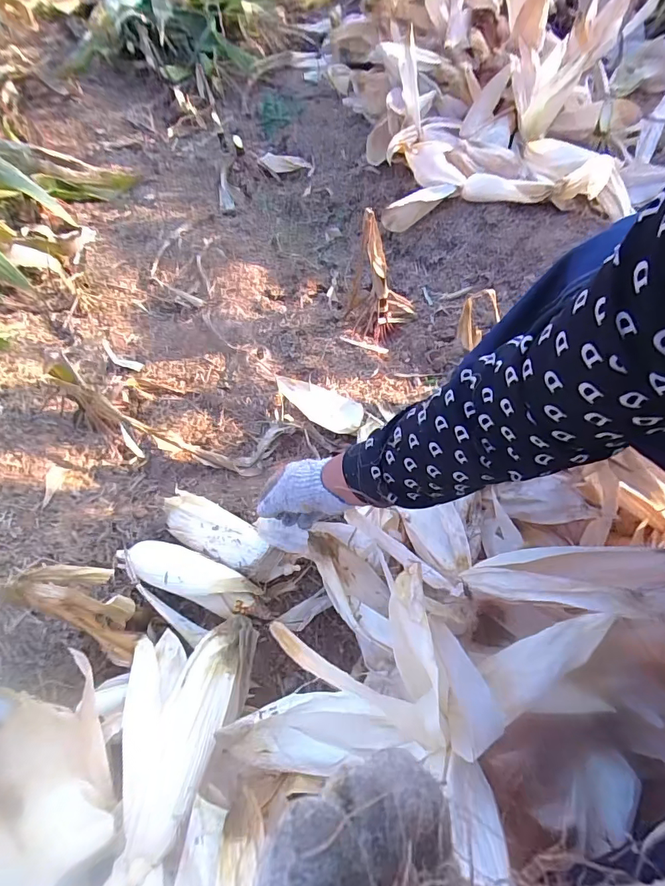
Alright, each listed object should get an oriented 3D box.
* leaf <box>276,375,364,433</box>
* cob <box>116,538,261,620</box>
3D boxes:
[{"bbox_3d":[-0.022,-0.077,0.859,0.201,0.054,0.083,39,66,24],"label":"leaf"},{"bbox_3d":[-0.218,0.192,0.660,0.249,0.046,0.076,9,39,20],"label":"cob"}]

